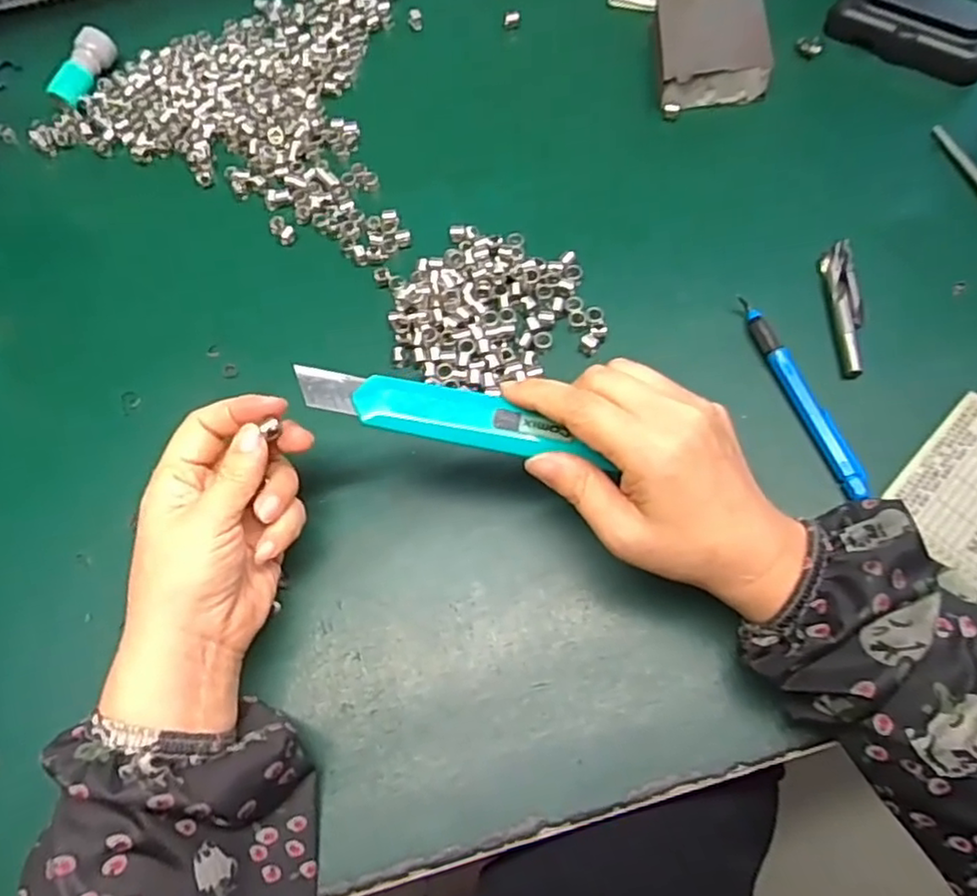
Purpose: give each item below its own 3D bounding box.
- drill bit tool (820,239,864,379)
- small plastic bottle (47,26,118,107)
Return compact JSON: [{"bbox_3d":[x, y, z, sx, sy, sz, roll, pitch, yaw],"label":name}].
[{"bbox_3d":[0.199,-0.080,0.374,0.016,0.009,0.087,-1,68,5],"label":"drill bit tool"},{"bbox_3d":[-0.295,-0.276,0.488,0.022,0.021,0.061,15,70,11],"label":"small plastic bottle"}]

